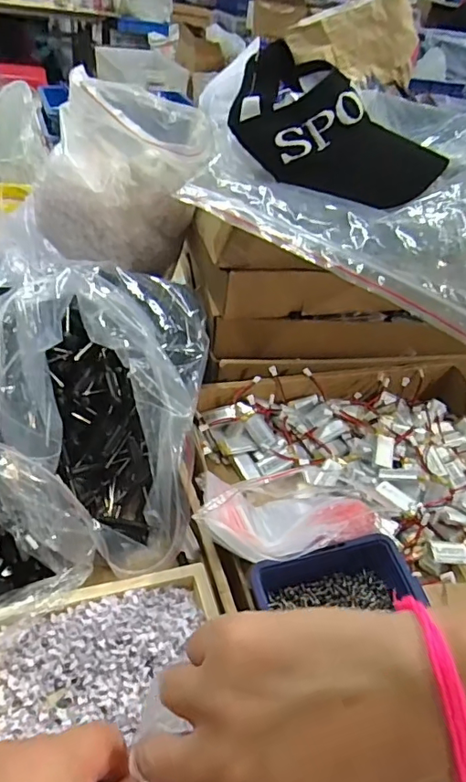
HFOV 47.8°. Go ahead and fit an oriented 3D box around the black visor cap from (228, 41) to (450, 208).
[{"bbox_3d":[0.106,-0.281,0.563,0.214,0.098,0.167,6,40,-4],"label":"black visor cap"}]

